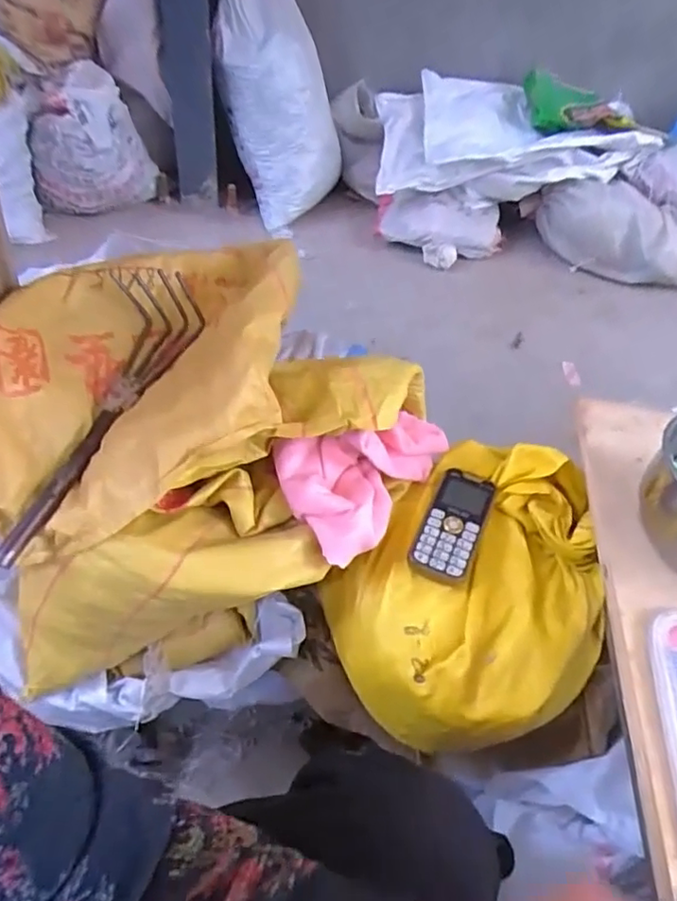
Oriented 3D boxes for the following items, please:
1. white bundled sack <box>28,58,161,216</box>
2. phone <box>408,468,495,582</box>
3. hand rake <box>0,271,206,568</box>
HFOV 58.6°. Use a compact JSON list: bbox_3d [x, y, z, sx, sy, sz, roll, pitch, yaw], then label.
[{"bbox_3d":[-0.659,-0.819,1.612,0.245,0.327,0.241,7,46,1],"label":"white bundled sack"},{"bbox_3d":[0.112,0.070,0.592,0.057,0.014,0.118,19,54,12],"label":"phone"},{"bbox_3d":[-0.234,-0.047,0.577,0.107,0.051,0.321,18,65,12],"label":"hand rake"}]

